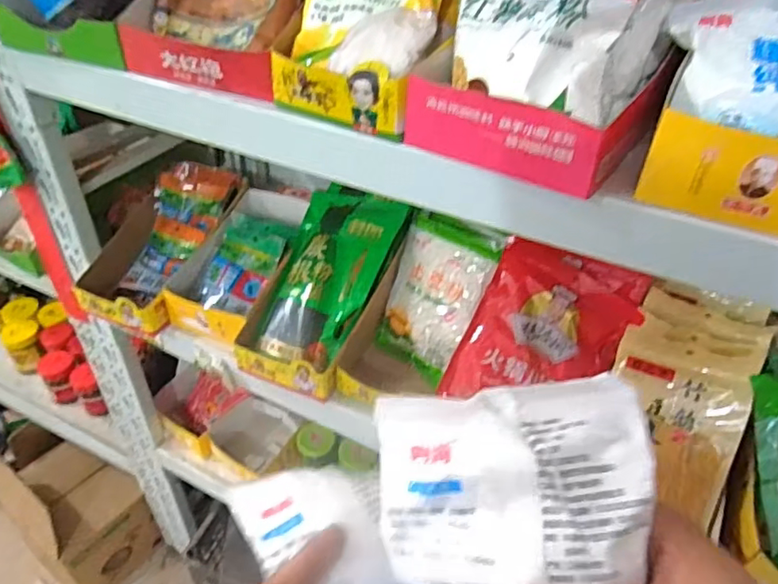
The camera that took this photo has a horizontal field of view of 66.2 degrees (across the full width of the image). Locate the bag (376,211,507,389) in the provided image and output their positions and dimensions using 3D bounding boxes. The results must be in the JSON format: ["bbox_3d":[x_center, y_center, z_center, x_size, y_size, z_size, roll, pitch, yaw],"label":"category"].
[{"bbox_3d":[0.059,0.002,0.788,0.140,0.200,0.022,28,12,37],"label":"bag"}]

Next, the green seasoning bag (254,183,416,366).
[{"bbox_3d":[-0.085,-0.012,0.799,0.146,0.045,0.232,17,74,23],"label":"green seasoning bag"}]

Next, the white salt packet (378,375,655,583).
[{"bbox_3d":[0.056,0.099,0.260,0.114,0.024,0.112,-9,76,13],"label":"white salt packet"}]

